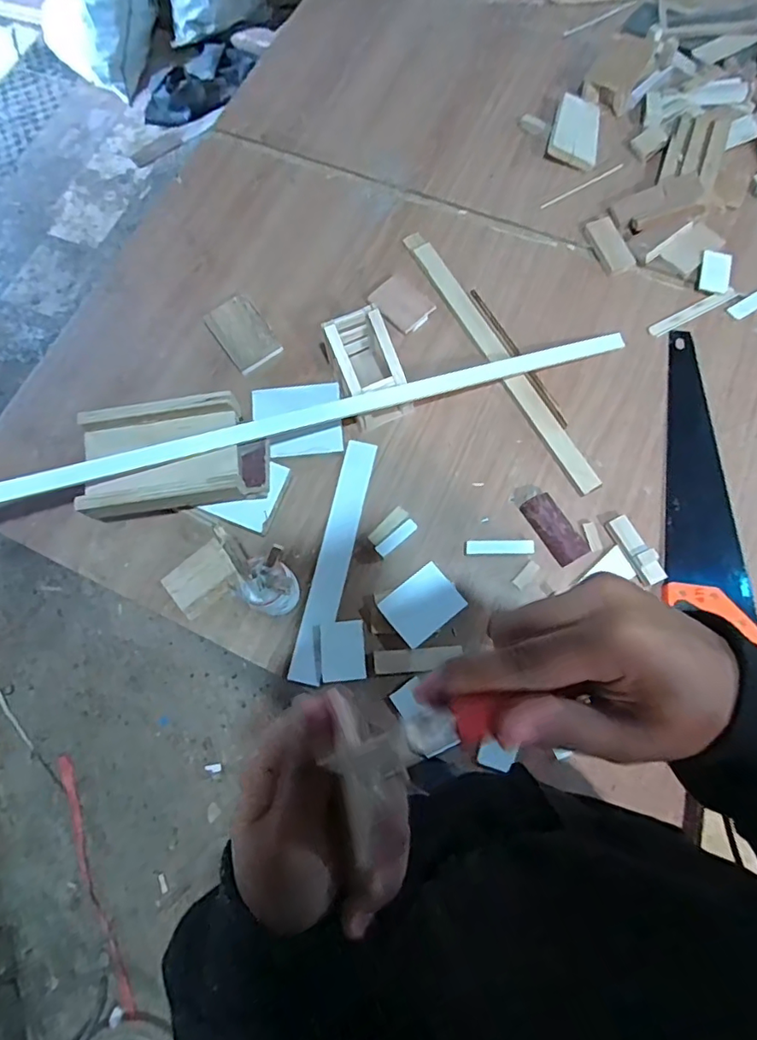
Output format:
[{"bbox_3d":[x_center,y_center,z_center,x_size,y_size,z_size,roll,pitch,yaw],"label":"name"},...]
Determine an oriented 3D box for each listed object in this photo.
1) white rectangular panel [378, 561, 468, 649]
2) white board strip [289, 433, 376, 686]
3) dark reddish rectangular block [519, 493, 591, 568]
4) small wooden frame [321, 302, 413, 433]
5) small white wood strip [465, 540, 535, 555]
[{"bbox_3d":[0.058,0.110,0.710,0.093,0.011,0.074,-37,75,-9],"label":"white rectangular panel"},{"bbox_3d":[-0.060,0.050,0.744,0.043,0.012,0.333,12,75,6],"label":"white board strip"},{"bbox_3d":[0.235,0.010,0.728,0.046,0.024,0.099,-29,73,-7],"label":"dark reddish rectangular block"},{"bbox_3d":[-0.014,-0.211,0.764,0.082,0.101,0.128,-24,73,-5],"label":"small wooden frame"},{"bbox_3d":[0.161,0.036,0.728,0.090,0.011,0.020,1,72,3],"label":"small white wood strip"}]

